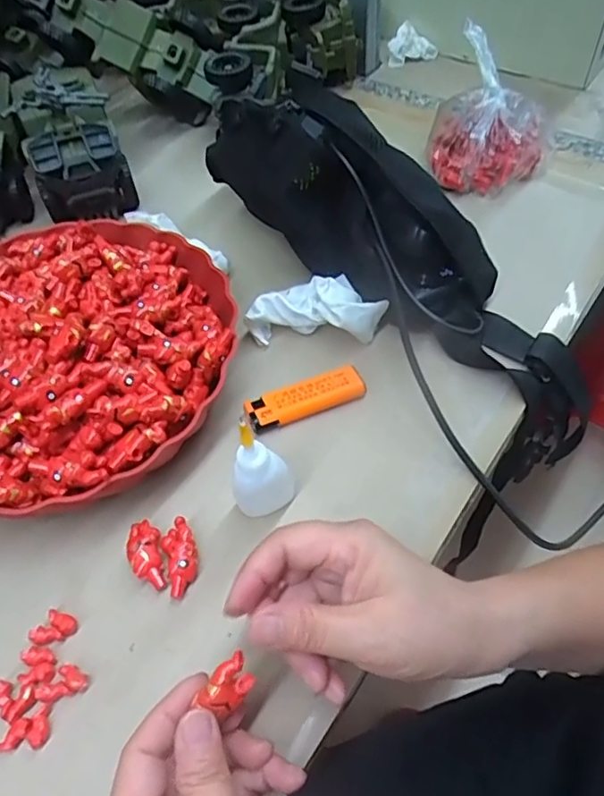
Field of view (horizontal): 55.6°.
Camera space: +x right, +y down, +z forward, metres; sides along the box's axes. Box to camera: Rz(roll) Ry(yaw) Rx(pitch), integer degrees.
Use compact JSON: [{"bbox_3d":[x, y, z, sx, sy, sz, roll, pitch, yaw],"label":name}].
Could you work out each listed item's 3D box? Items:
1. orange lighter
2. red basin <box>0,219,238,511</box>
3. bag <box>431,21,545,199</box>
[{"bbox_3d":[0.002,0.000,0.381,0.080,0.008,0.025,-20,55,-9],"label":"orange lighter"},{"bbox_3d":[-0.167,-0.041,0.371,0.235,0.067,0.239,-2,54,3],"label":"red basin"},{"bbox_3d":[0.172,-0.257,0.522,0.102,0.077,0.136,10,55,12],"label":"bag"}]

